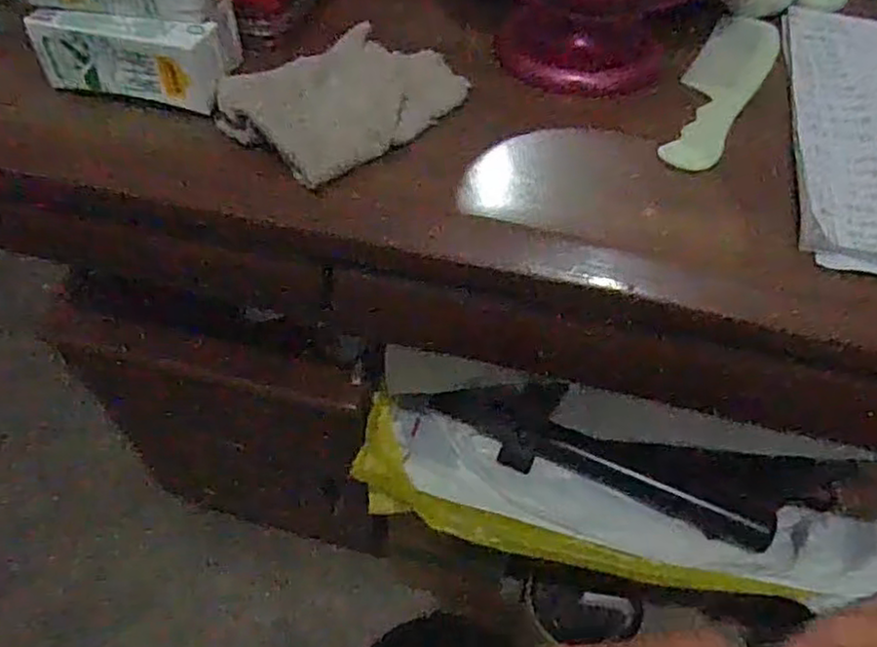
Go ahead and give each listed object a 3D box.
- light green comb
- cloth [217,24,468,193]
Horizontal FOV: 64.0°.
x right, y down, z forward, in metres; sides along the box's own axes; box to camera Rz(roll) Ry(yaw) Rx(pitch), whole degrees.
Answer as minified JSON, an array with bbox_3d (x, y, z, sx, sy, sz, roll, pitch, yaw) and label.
[{"bbox_3d":[0.198,-0.170,0.497,0.050,0.004,0.205,25,54,19],"label":"light green comb"},{"bbox_3d":[-0.060,-0.149,0.457,0.156,0.042,0.106,-33,57,-25],"label":"cloth"}]

